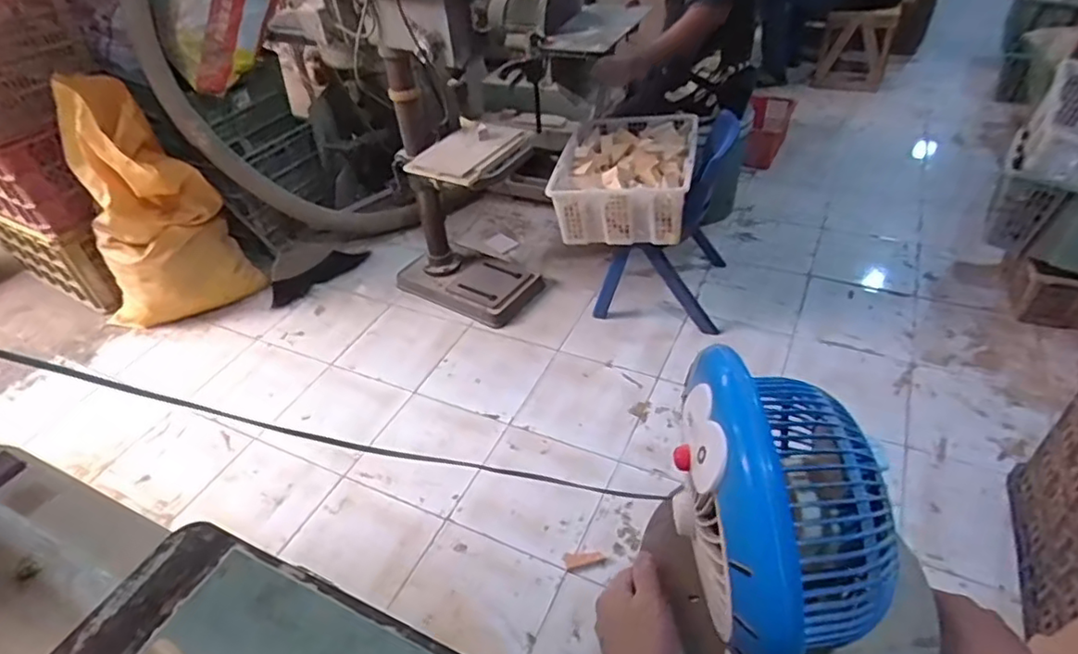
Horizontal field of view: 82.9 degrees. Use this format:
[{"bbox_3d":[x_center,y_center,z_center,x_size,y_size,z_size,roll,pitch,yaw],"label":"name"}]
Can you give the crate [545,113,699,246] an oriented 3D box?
[{"bbox_3d":[0.246,-0.454,1.731,0.372,0.158,0.562,6,42,13],"label":"crate"}]

